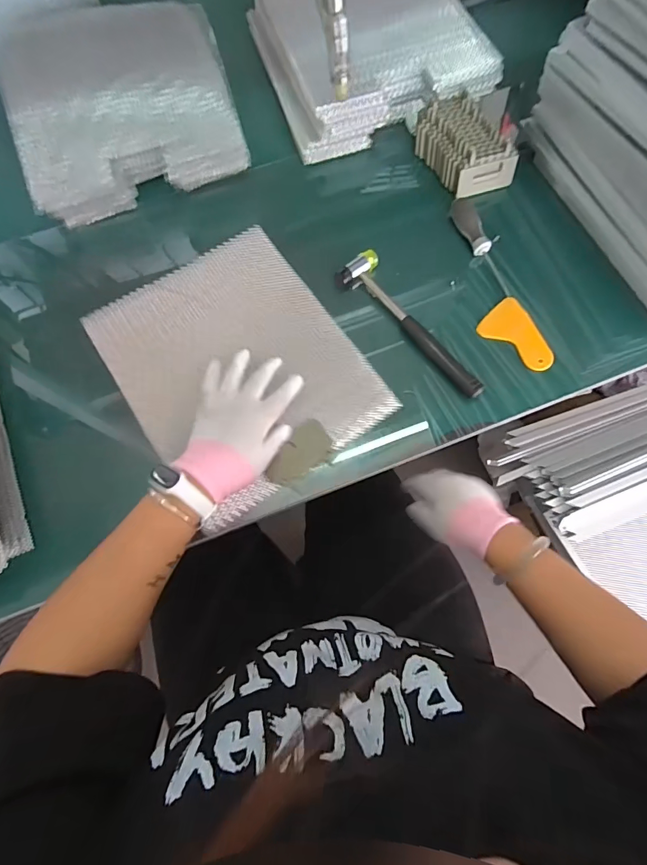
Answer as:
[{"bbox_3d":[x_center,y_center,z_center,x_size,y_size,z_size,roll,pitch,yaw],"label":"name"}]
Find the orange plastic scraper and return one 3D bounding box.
[{"bbox_3d":[0.254,-0.122,0.526,0.060,0.007,0.100,-42,78,3],"label":"orange plastic scraper"}]

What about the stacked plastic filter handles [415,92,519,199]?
[{"bbox_3d":[0.202,-0.414,0.590,0.091,0.051,0.149,-28,74,-7],"label":"stacked plastic filter handles"}]

